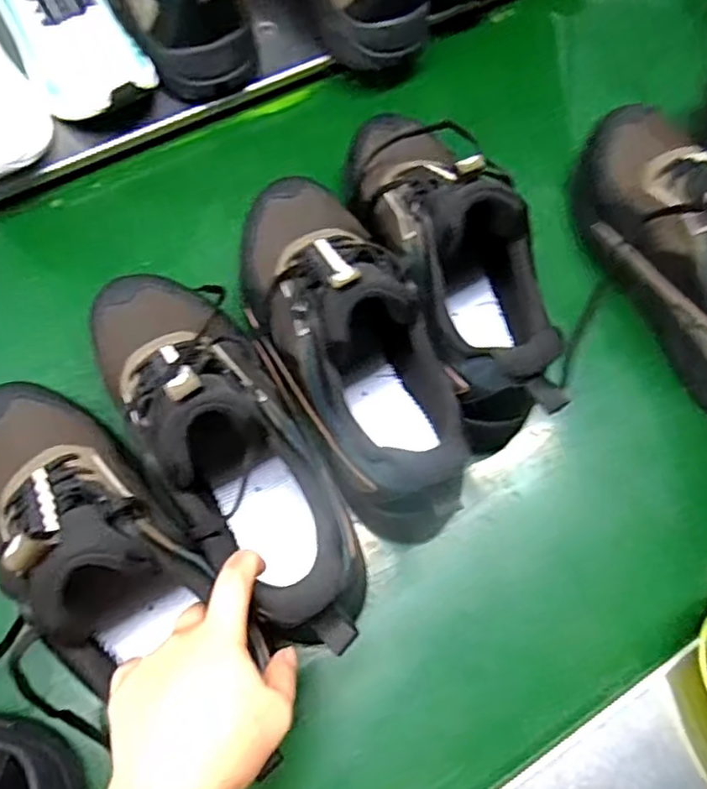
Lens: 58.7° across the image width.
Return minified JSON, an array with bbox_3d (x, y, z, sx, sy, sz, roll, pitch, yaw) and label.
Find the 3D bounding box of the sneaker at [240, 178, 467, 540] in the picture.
[{"bbox_3d":[-0.006,-0.053,0.431,0.091,0.150,0.269,-25,72,-12],"label":"sneaker"}]

